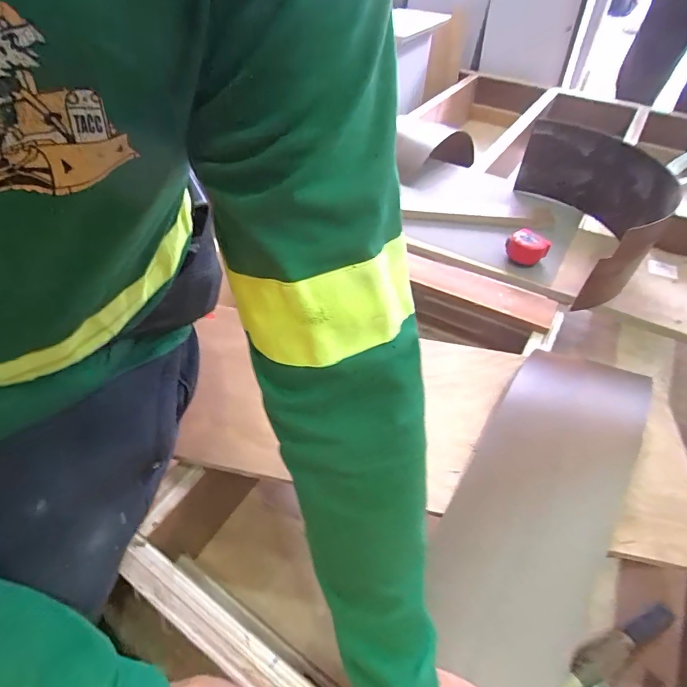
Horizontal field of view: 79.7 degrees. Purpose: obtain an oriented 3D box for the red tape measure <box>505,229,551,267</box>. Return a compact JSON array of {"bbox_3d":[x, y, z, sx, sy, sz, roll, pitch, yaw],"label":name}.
[{"bbox_3d":[0.342,-0.180,0.765,0.074,0.047,0.057,20,50,18],"label":"red tape measure"}]

